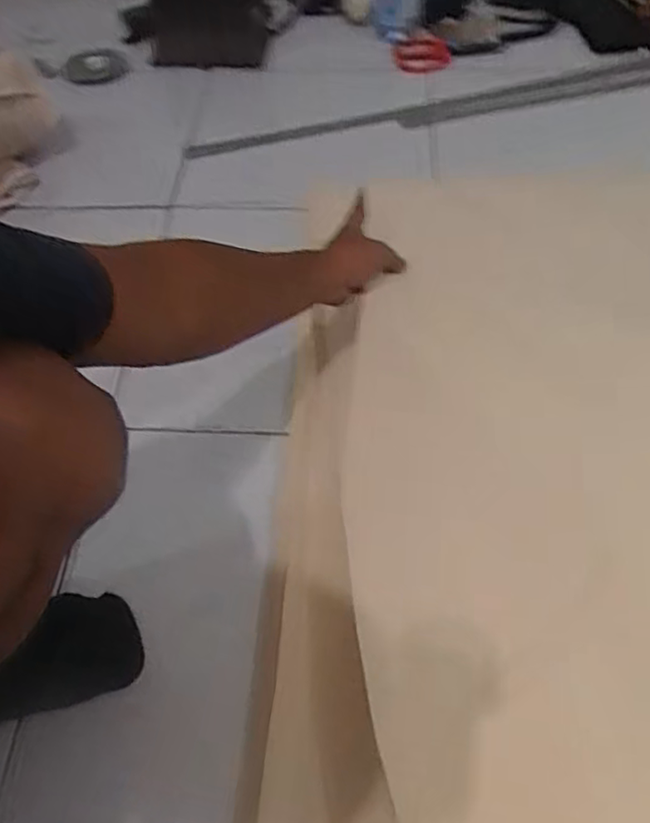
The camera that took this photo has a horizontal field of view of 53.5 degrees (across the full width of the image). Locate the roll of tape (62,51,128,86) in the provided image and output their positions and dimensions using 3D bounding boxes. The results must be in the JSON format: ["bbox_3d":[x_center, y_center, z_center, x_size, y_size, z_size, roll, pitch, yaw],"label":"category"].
[{"bbox_3d":[-0.416,-0.624,1.163,0.112,0.018,0.115,2,55,6],"label":"roll of tape"}]

